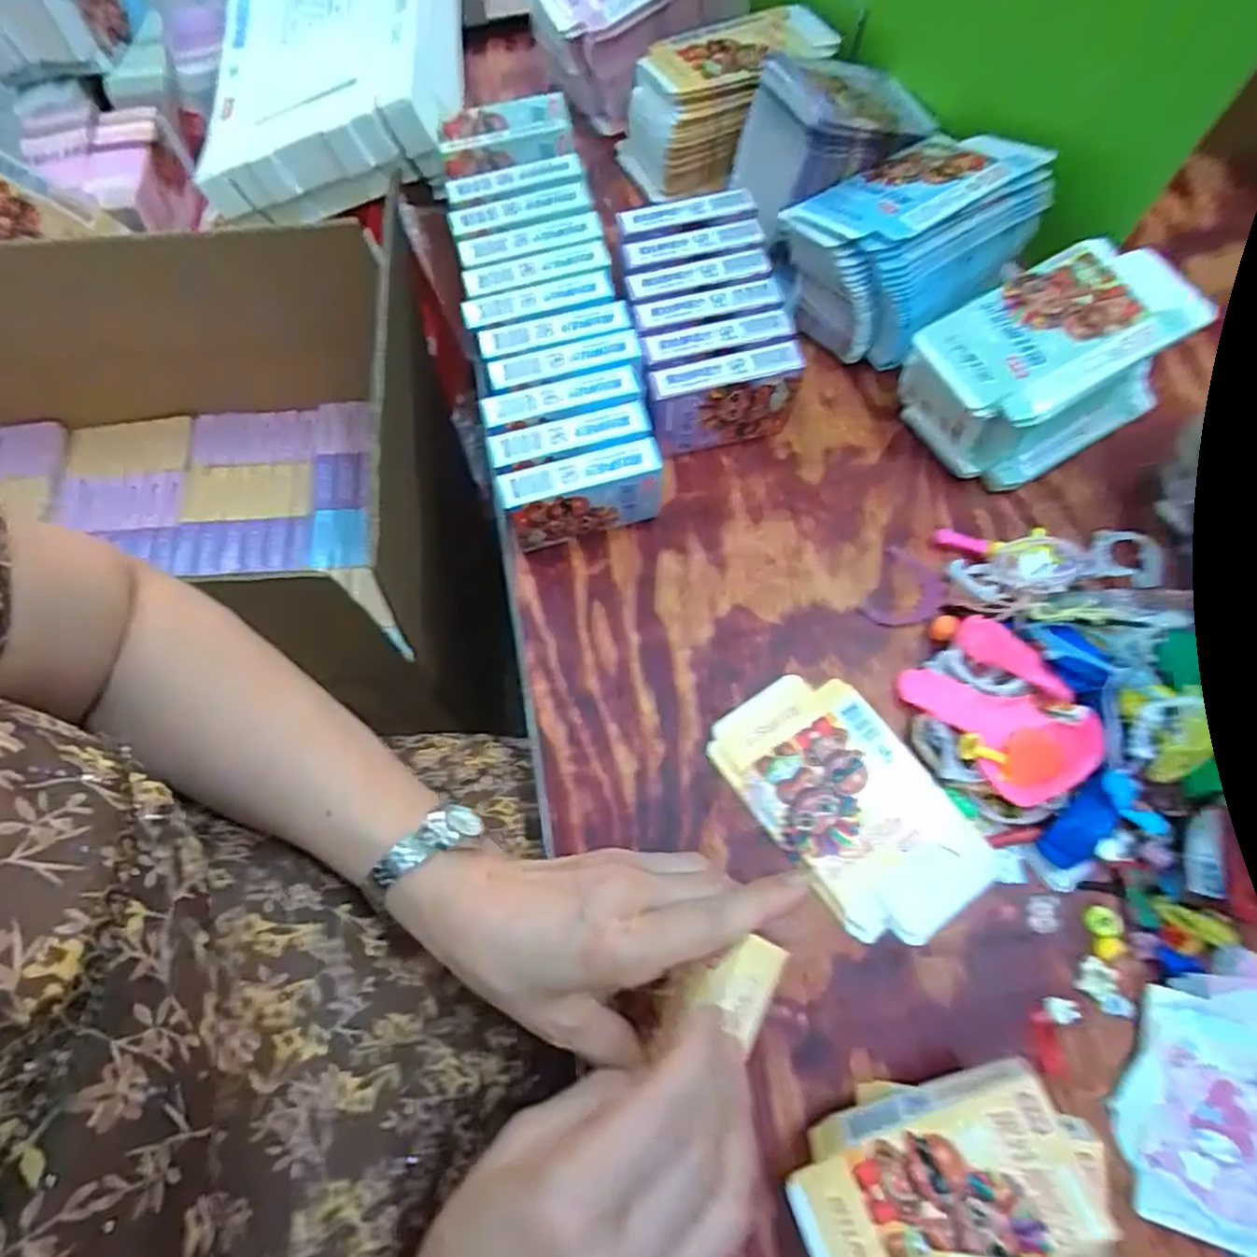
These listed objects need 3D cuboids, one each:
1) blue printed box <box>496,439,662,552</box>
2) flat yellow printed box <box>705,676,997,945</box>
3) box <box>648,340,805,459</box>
[{"bbox_3d":[-0.026,-0.077,0.436,0.091,0.067,0.022,-15,71,-4],"label":"blue printed box"},{"bbox_3d":[0.123,0.097,0.406,0.088,0.009,0.154,-35,74,-11],"label":"flat yellow printed box"},{"bbox_3d":[0.057,-0.140,0.458,0.094,0.065,0.026,-13,71,-4],"label":"box"}]

